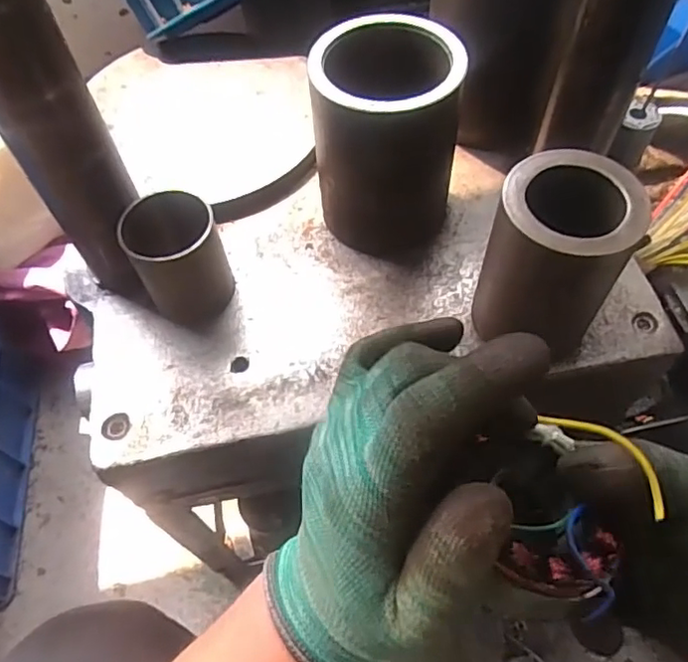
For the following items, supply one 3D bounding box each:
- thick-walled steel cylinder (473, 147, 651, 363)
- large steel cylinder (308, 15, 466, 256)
[{"bbox_3d":[0.146,-0.045,0.407,0.085,0.130,0.090,-1,58,2],"label":"thick-walled steel cylinder"},{"bbox_3d":[0.035,-0.154,0.469,0.109,0.162,0.114,9,59,8],"label":"large steel cylinder"}]

